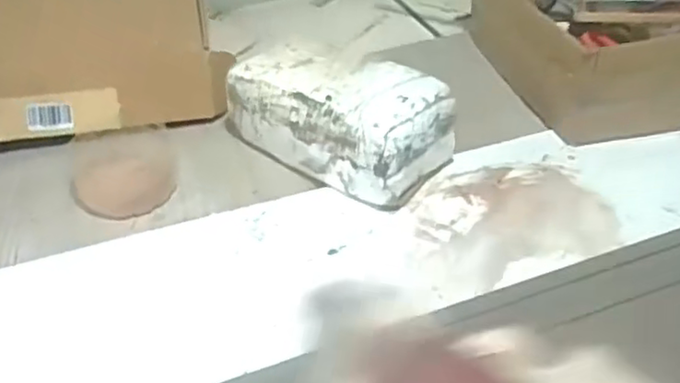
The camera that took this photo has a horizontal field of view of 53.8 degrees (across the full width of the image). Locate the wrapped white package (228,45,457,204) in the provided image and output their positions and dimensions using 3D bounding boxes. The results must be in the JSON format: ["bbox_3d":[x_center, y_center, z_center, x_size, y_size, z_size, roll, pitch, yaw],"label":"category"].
[{"bbox_3d":[-0.005,-0.081,0.728,0.237,0.112,0.118,25,45,31],"label":"wrapped white package"}]

